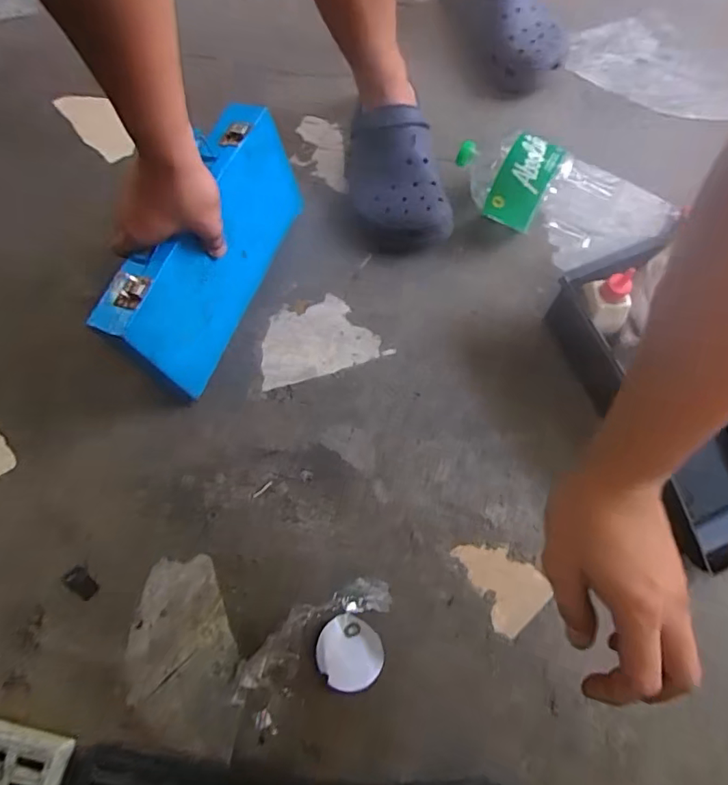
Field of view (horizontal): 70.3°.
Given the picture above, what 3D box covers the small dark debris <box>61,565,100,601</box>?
[{"bbox_3d":[-0.300,0.201,0.546,0.038,0.010,0.023,39,76,13],"label":"small dark debris"}]

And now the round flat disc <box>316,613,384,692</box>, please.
[{"bbox_3d":[-0.014,0.261,0.521,0.063,0.006,0.069,0,71,1],"label":"round flat disc"}]

